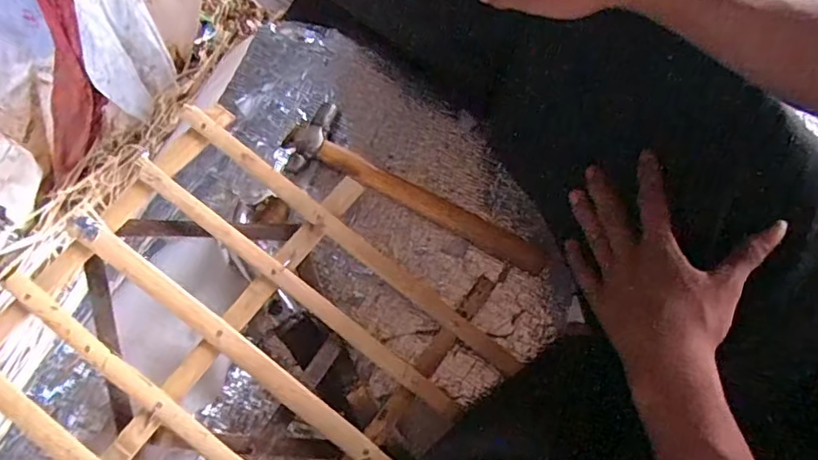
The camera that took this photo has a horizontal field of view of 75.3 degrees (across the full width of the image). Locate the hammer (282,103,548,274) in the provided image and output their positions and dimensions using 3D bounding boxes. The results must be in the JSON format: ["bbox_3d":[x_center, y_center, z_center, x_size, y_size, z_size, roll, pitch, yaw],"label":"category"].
[{"bbox_3d":[0.007,-0.043,0.525,0.283,0.024,0.071,25,74,7],"label":"hammer"}]

